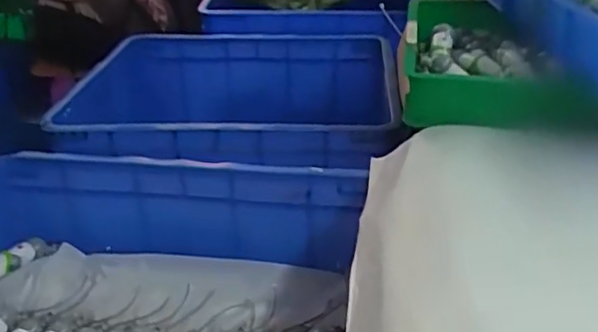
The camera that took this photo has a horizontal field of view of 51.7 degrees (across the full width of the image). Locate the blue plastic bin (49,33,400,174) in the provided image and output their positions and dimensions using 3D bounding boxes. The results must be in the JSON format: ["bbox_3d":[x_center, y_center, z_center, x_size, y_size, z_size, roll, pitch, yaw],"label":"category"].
[{"bbox_3d":[-0.120,-0.118,1.222,0.600,0.181,0.492,0,30,3],"label":"blue plastic bin"}]

